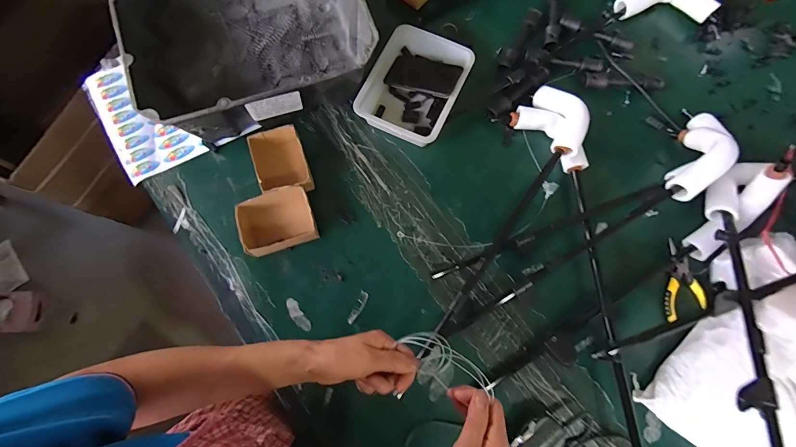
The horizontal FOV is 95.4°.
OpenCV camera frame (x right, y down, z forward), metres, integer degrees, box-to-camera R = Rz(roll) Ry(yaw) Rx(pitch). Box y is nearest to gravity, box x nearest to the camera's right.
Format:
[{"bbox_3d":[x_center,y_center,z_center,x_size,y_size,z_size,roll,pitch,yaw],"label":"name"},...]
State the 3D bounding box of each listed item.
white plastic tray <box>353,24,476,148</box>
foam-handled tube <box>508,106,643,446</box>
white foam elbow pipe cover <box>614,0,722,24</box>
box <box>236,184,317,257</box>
[{"bbox_3d":[0.035,-0.287,0.761,0.180,0.067,0.226,26,78,7],"label":"white plastic tray"},{"bbox_3d":[0.363,0.054,0.662,0.120,0.069,0.642,-13,76,-3],"label":"foam-handled tube"},{"bbox_3d":[0.599,-0.501,0.818,0.216,0.041,0.086,3,76,1],"label":"white foam elbow pipe cover"},{"bbox_3d":[-0.232,-0.002,0.697,0.133,0.056,0.104,-17,77,-3],"label":"box"}]

